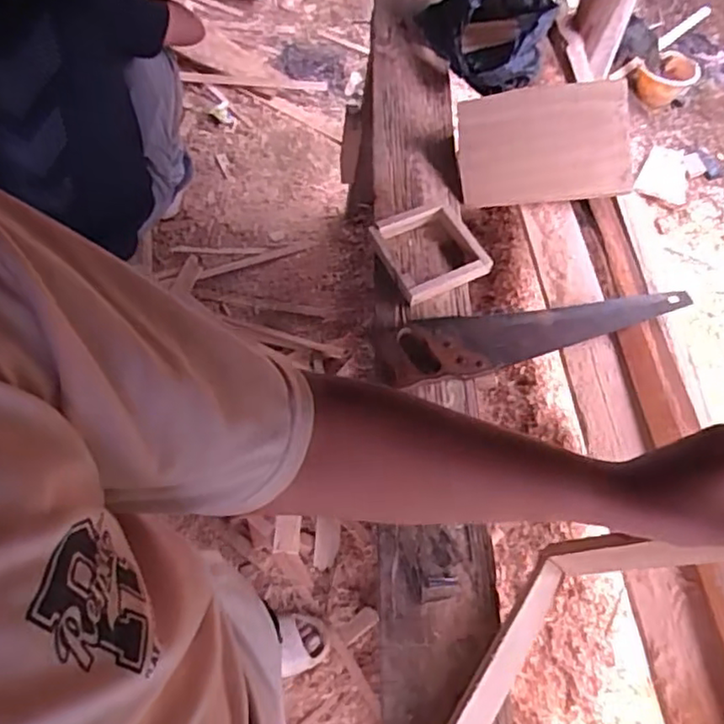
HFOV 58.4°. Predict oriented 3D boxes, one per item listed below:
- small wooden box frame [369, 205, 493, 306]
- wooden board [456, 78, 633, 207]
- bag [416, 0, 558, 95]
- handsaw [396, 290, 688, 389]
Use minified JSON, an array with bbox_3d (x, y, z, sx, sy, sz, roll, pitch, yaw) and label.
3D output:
[{"bbox_3d":[0.111,-0.185,1.059,0.152,0.031,0.163,-24,64,-16],"label":"small wooden box frame"},{"bbox_3d":[0.319,-0.383,1.144,0.288,0.021,0.198,-3,95,6],"label":"wooden board"},{"bbox_3d":[0.244,-0.655,1.244,0.170,0.183,0.231,-23,64,-16],"label":"bag"},{"bbox_3d":[0.286,-0.044,1.015,0.477,0.037,0.096,-7,60,-8],"label":"handsaw"}]

